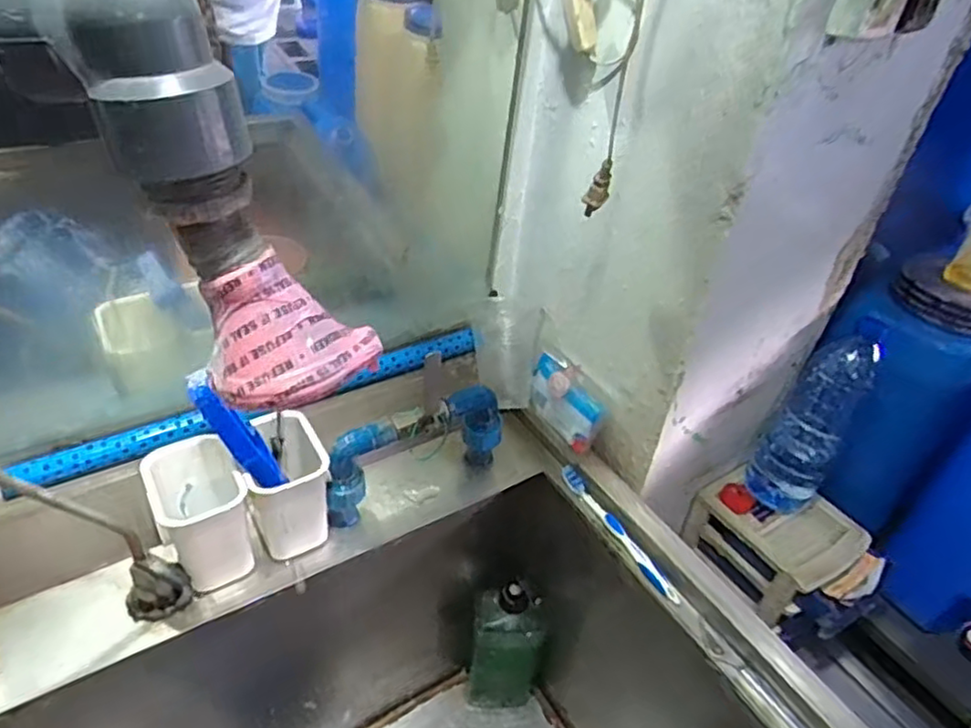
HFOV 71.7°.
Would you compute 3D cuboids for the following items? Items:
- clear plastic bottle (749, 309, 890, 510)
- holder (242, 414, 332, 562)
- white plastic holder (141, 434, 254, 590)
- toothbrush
[{"bbox_3d":[0.387,0.069,0.796,0.077,0.233,0.086,31,45,28],"label":"clear plastic bottle"},{"bbox_3d":[-0.186,0.116,0.642,0.069,0.109,0.092,-9,41,-18],"label":"holder"},{"bbox_3d":[-0.257,0.135,0.611,0.074,0.113,0.089,-20,45,-29],"label":"white plastic holder"},{"bbox_3d":[0.136,0.172,0.701,0.013,0.015,0.183,-18,44,-26],"label":"toothbrush"}]

